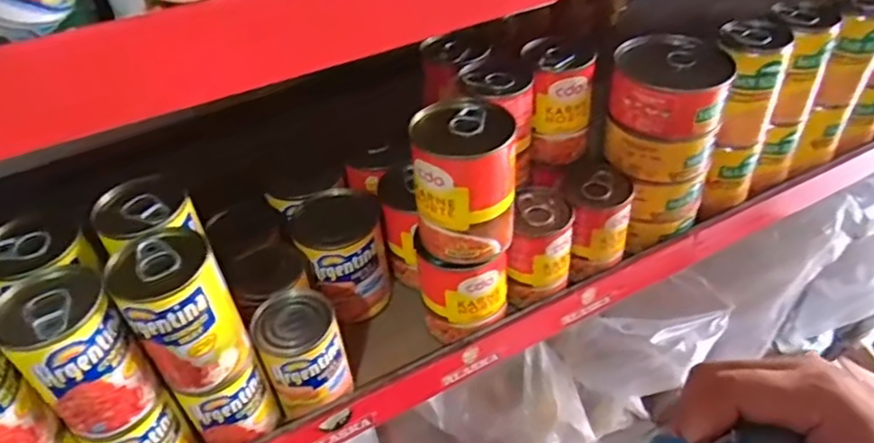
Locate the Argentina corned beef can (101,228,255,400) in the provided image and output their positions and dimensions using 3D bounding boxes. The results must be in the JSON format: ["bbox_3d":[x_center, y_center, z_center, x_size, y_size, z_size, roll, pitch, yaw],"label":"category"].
[{"bbox_3d":[-0.143,0.053,0.359,0.052,0.086,0.050,-3,44,3],"label":"Argentina corned beef can"}]

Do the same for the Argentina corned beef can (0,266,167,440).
[{"bbox_3d":[-0.190,0.072,0.341,0.050,0.090,0.047,-3,44,3],"label":"Argentina corned beef can"}]

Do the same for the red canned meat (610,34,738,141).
[{"bbox_3d":[0.174,-0.102,0.470,0.080,0.039,0.082,13,47,18],"label":"red canned meat"}]

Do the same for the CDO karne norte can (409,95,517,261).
[{"bbox_3d":[0.019,-0.027,0.416,0.063,0.088,0.065,-2,44,4],"label":"CDO karne norte can"}]

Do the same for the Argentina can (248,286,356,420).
[{"bbox_3d":[-0.090,0.087,0.423,0.051,0.077,0.051,-3,44,3],"label":"Argentina can"}]

